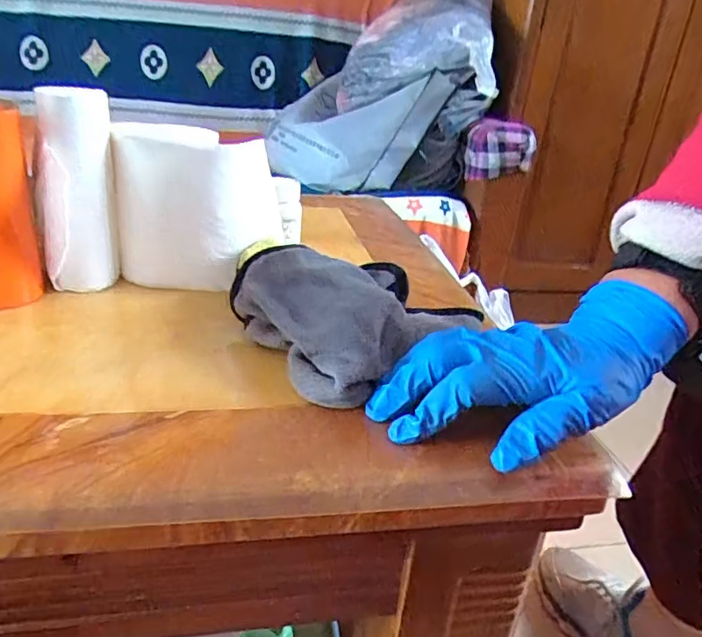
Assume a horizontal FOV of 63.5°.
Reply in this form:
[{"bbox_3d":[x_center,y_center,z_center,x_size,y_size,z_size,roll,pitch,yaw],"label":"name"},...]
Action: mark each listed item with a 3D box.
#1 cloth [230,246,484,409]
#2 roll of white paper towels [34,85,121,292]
[{"bbox_3d":[-0.005,-0.015,0.419,0.152,0.054,0.149,-22,41,-40],"label":"cloth"},{"bbox_3d":[-0.224,-0.104,0.466,0.057,0.153,0.047,-7,29,-25],"label":"roll of white paper towels"}]

